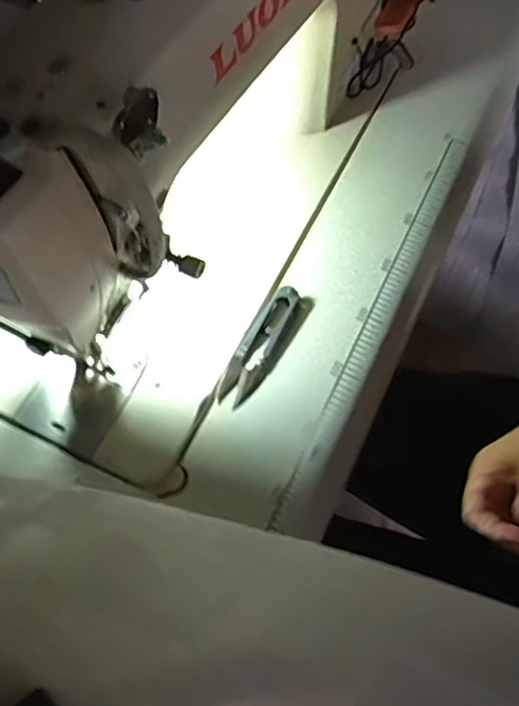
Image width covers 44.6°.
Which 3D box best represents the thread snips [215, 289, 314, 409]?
[{"bbox_3d":[0.003,-0.007,0.460,0.032,0.007,0.102,28,65,13],"label":"thread snips"}]

